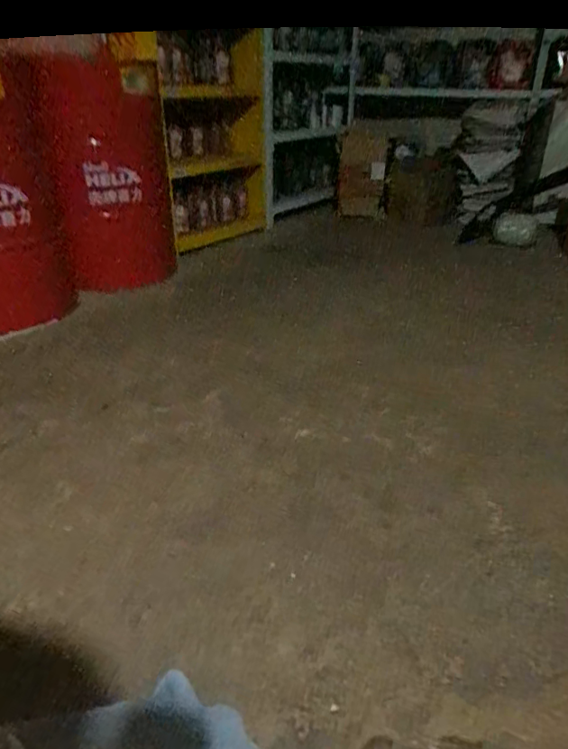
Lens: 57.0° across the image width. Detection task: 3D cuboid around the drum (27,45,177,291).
[{"bbox_3d":[-0.534,-0.623,1.634,0.342,0.675,0.430,-6,29,-11],"label":"drum"}]

